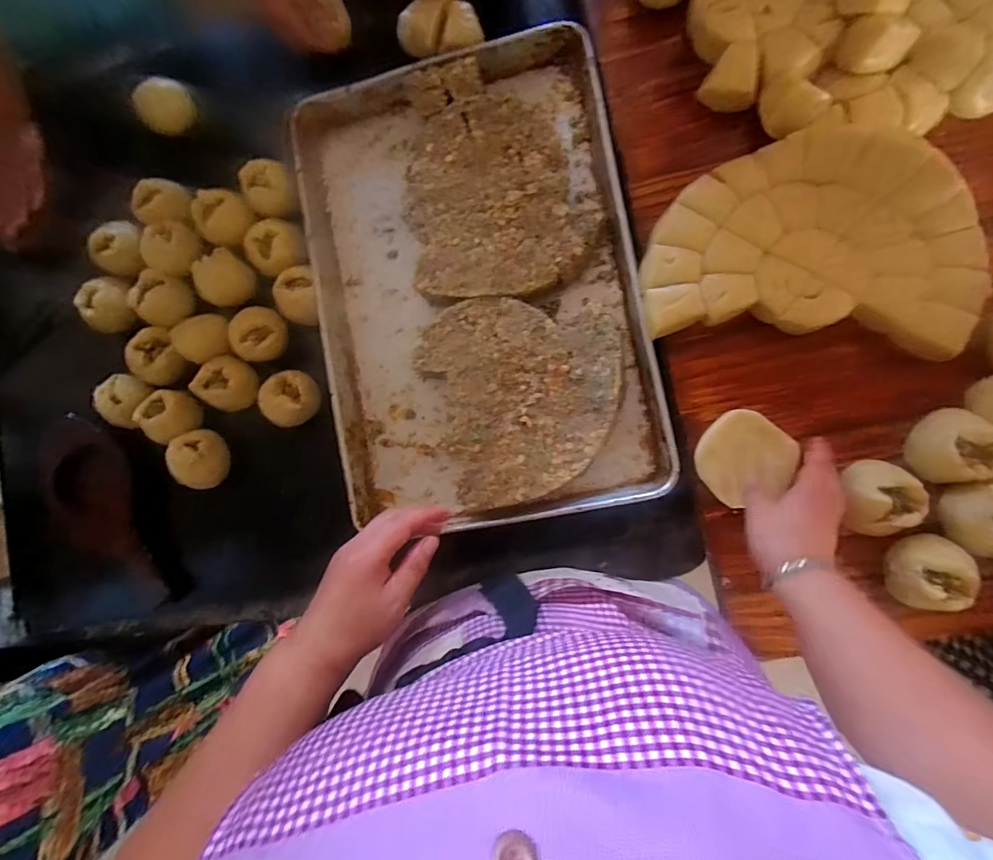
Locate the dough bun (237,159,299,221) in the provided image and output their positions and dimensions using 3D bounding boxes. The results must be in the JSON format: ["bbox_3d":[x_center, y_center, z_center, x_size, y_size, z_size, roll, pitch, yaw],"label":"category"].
[{"bbox_3d":[-0.311,-0.331,0.641,0.055,0.049,0.063,-3,85,8],"label":"dough bun"}]

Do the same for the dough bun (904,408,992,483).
[{"bbox_3d":[0.469,0.016,0.484,0.061,0.065,0.072,-8,84,7],"label":"dough bun"}]

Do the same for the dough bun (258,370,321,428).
[{"bbox_3d":[-0.275,-0.044,0.623,0.062,0.044,0.068,-1,85,8],"label":"dough bun"}]

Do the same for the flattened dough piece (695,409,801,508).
[{"bbox_3d":[0.275,0.030,0.519,0.097,0.020,0.091,-1,85,8],"label":"flattened dough piece"}]

